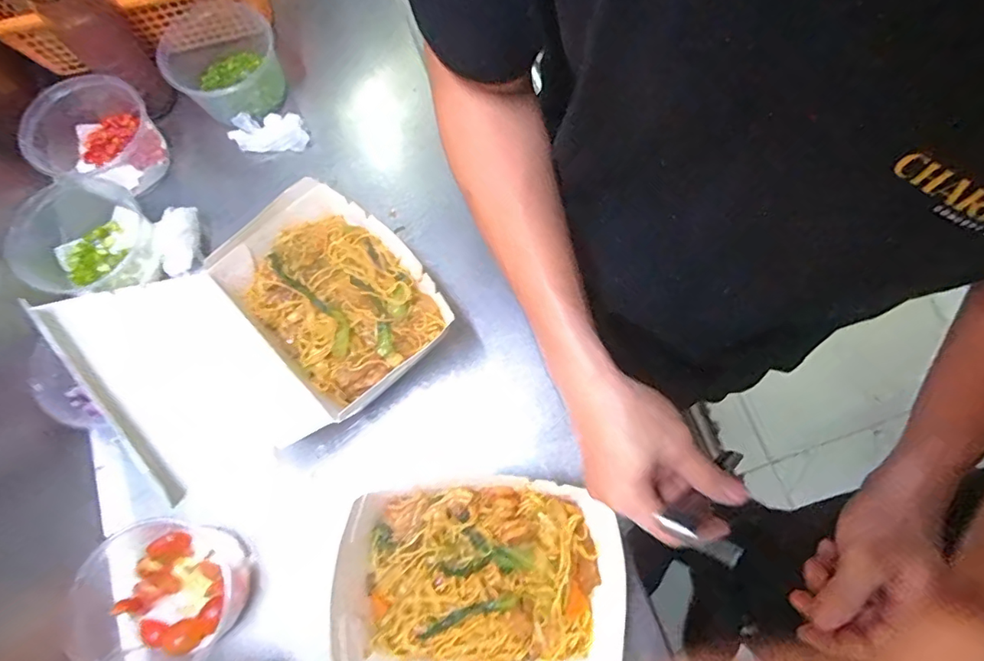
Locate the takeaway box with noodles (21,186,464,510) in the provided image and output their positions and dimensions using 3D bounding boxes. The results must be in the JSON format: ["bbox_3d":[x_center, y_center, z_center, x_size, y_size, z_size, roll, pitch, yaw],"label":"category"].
[{"bbox_3d":[-0.204,0.004,0.439,0.308,0.130,0.206,-32,76,-7],"label":"takeaway box with noodles"}]

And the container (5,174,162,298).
[{"bbox_3d":[-0.393,-0.081,0.499,0.111,0.059,0.117,42,80,11],"label":"container"}]

